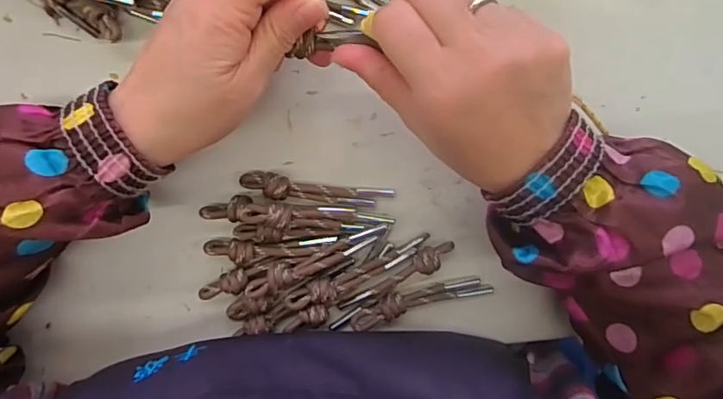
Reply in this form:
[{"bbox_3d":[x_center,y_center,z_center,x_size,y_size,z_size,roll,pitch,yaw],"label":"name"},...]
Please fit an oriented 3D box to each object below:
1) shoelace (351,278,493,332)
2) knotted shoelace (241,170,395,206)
[{"bbox_3d":[0.038,0.064,0.309,0.090,0.012,0.016,-14,99,0],"label":"shoelace"},{"bbox_3d":[-0.027,-0.005,0.301,0.092,0.015,0.015,7,98,-4],"label":"knotted shoelace"}]

